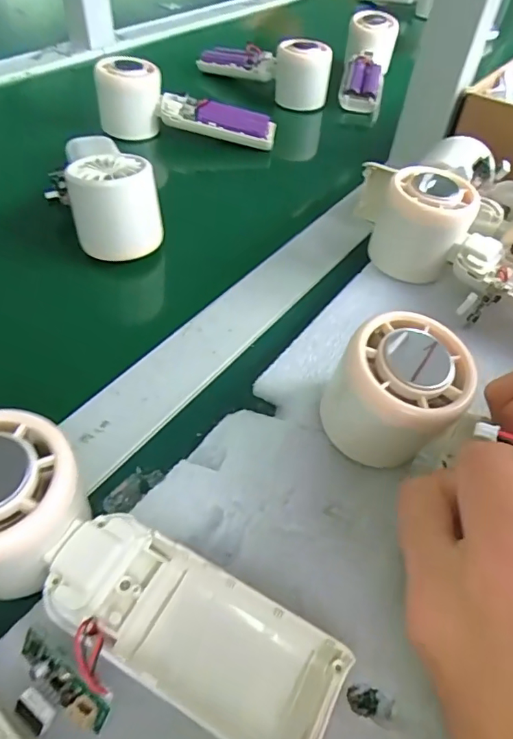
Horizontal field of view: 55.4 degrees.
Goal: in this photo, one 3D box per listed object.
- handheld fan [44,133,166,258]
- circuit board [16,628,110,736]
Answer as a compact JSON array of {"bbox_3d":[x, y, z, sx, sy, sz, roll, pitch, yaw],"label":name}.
[{"bbox_3d":[-0.099,-0.113,0.327,0.063,0.058,0.059,-7,51,-12],"label":"handheld fan"},{"bbox_3d":[-0.067,0.105,0.159,0.037,0.010,0.019,33,54,21],"label":"circuit board"}]

